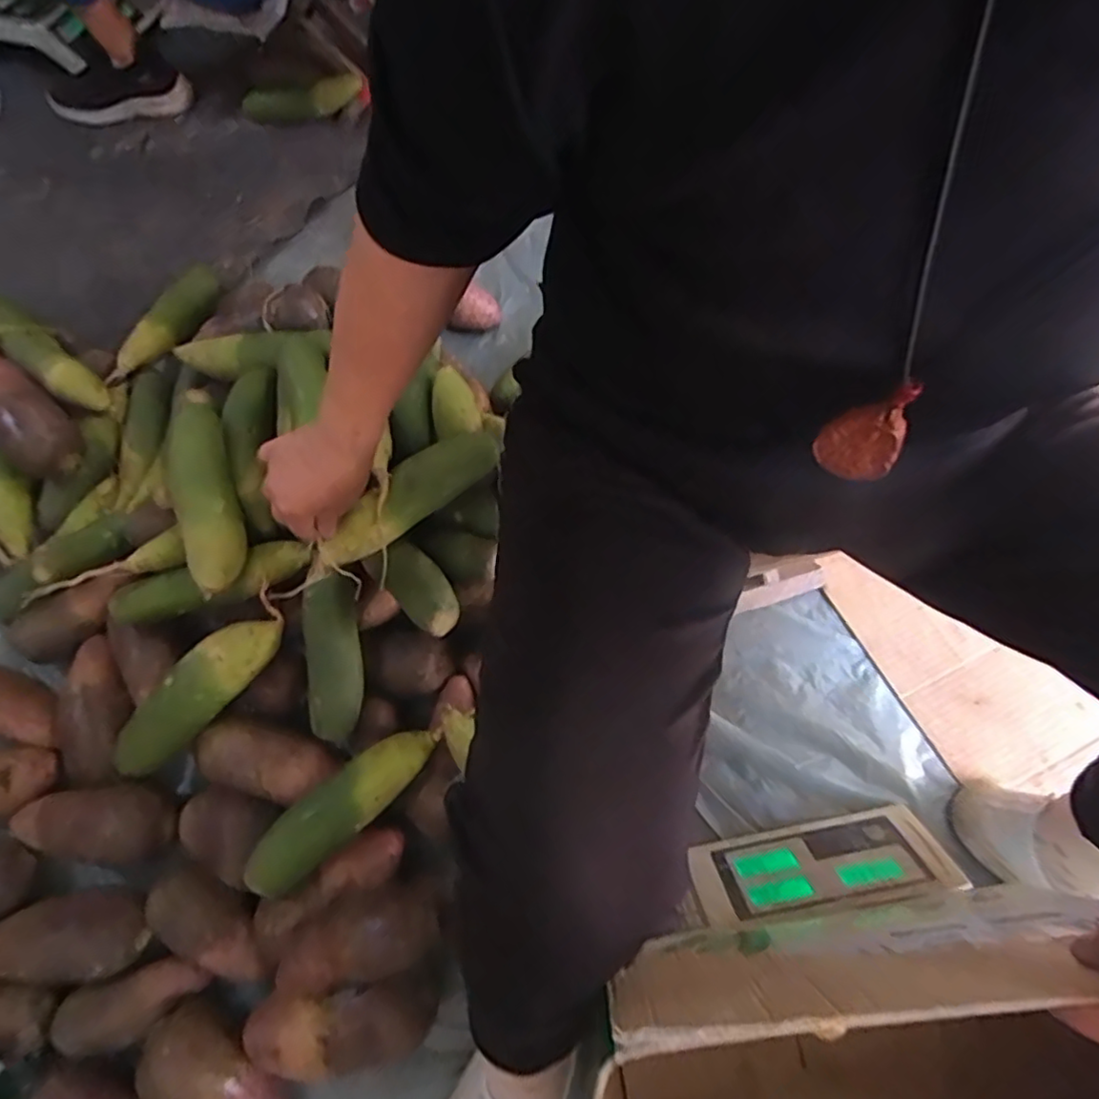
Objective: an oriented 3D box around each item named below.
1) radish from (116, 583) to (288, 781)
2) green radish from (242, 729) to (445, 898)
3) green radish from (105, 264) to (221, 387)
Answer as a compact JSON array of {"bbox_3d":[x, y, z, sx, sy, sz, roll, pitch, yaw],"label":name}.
[{"bbox_3d":[-0.335,0.132,0.608,0.052,0.047,0.193,41,74,16],"label":"radish"},{"bbox_3d":[-0.187,0.226,0.571,0.184,0.047,0.060,-42,73,-15],"label":"green radish"},{"bbox_3d":[-0.528,-0.310,0.865,0.049,0.048,0.234,12,55,6],"label":"green radish"}]

